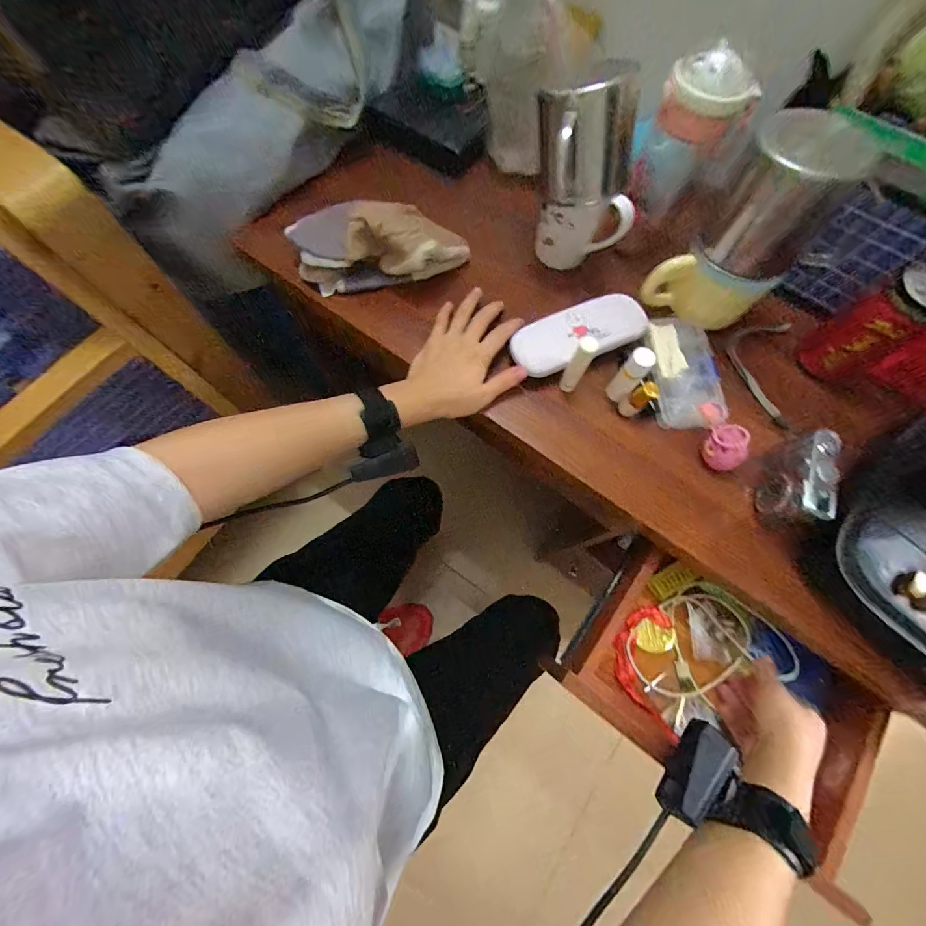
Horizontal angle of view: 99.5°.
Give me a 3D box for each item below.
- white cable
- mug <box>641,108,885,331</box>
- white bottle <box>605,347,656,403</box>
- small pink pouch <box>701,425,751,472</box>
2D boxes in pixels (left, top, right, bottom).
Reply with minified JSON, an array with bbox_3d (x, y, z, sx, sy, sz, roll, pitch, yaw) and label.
[{"bbox_3d":[0.280,0.211,0.456,0.164,0.042,0.114,-20,74,-7],"label":"white cable"},{"bbox_3d":[0.274,-0.215,0.377,0.085,0.157,0.097,-43,78,-13],"label":"mug"},{"bbox_3d":[0.170,-0.088,0.404,0.019,0.074,0.022,-43,78,-13],"label":"white bottle"},{"bbox_3d":[0.262,-0.013,0.399,0.038,0.044,0.037,-38,77,-12],"label":"small pink pouch"}]

